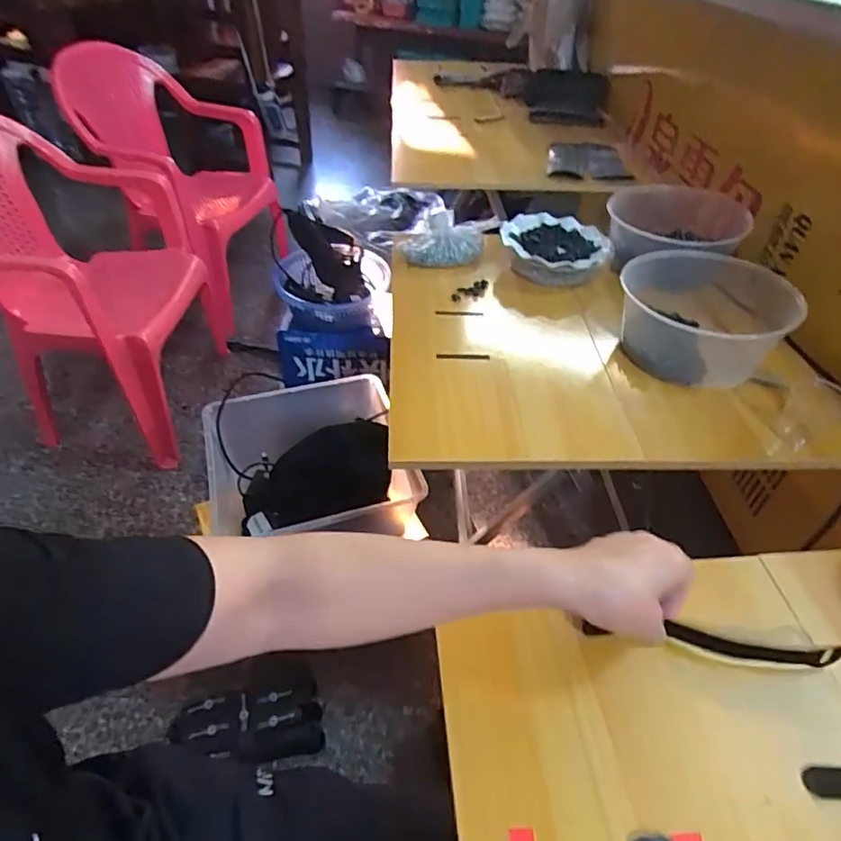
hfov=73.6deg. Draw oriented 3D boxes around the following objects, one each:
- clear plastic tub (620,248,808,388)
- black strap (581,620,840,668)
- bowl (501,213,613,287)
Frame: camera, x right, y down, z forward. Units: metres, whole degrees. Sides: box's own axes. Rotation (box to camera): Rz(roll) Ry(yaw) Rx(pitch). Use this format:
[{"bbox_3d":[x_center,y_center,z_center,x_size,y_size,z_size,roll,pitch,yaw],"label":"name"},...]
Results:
[{"bbox_3d":[0.385,-0.144,0.796,0.215,0.111,0.232,14,44,12],"label":"clear plastic tub"},{"bbox_3d":[0.223,0.171,0.433,0.193,0.018,0.018,7,43,5],"label":"black strap"},{"bbox_3d":[0.237,-0.296,0.987,0.179,0.054,0.156,-5,43,-9],"label":"bowl"}]

